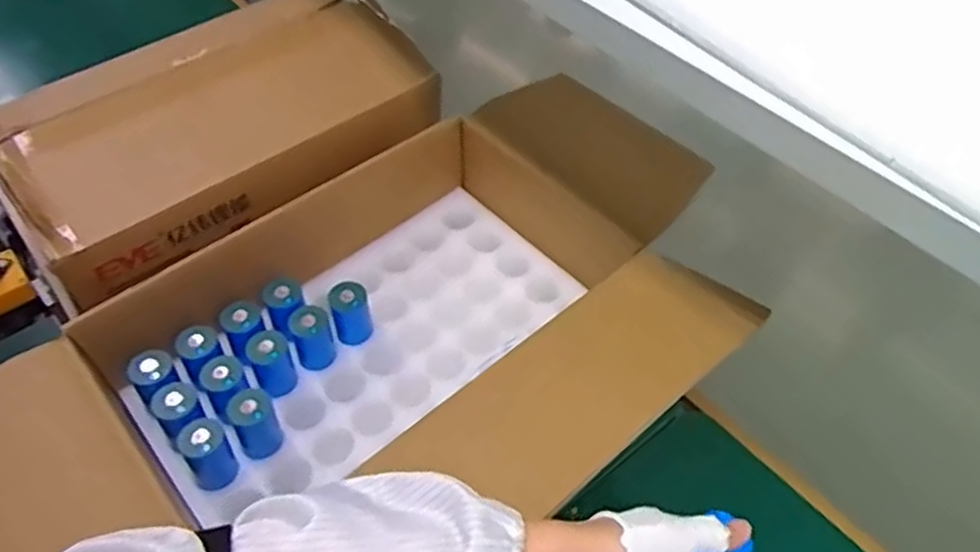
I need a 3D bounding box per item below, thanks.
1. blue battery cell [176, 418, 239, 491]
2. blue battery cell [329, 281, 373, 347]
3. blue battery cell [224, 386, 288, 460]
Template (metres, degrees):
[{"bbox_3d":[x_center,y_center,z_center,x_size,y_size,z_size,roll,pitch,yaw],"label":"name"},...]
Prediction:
[{"bbox_3d":[-0.257,0.162,0.677,0.039,0.065,0.040,0,50,0],"label":"blue battery cell"},{"bbox_3d":[-0.146,0.041,0.784,0.039,0.072,0.029,-12,51,-11],"label":"blue battery cell"},{"bbox_3d":[-0.222,0.138,0.705,0.044,0.069,0.042,0,50,0],"label":"blue battery cell"}]

